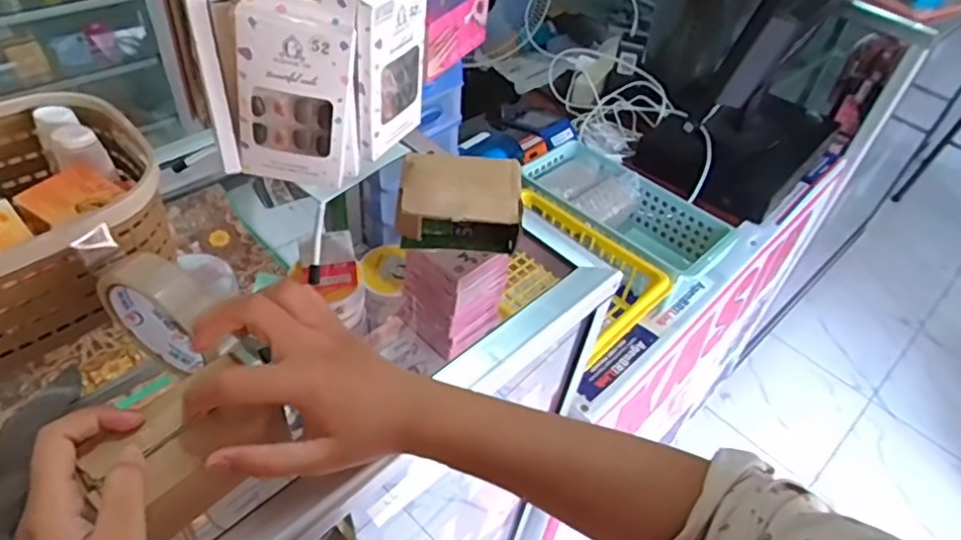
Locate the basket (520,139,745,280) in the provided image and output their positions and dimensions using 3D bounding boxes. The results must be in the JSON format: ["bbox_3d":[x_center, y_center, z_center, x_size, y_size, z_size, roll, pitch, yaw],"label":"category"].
[{"bbox_3d":[0.194,-0.069,0.888,0.283,0.084,0.135,37,52,26],"label":"basket"}]

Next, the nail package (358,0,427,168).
[{"bbox_3d":[-0.062,-0.154,0.444,0.024,0.133,0.071,22,47,15],"label":"nail package"}]

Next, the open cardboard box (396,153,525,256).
[{"bbox_3d":[-0.018,-0.055,0.536,0.100,0.058,0.072,2,45,-5],"label":"open cardboard box"}]

